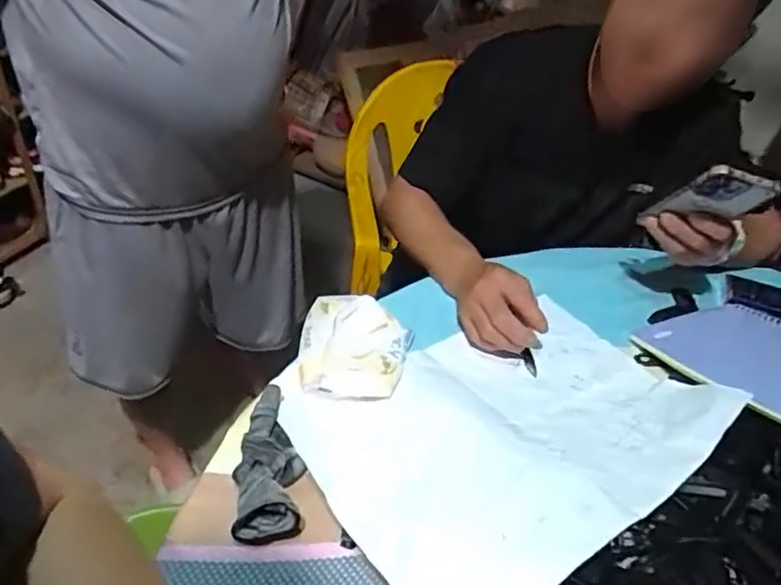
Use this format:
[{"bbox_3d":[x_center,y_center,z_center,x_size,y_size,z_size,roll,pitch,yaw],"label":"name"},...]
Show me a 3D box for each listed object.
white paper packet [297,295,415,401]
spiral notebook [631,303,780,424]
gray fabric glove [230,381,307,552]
[{"bbox_3d":[-0.039,0.056,0.670,0.119,0.031,0.137,6,40,2],"label":"white paper packet"},{"bbox_3d":[0.423,0.076,0.677,0.181,0.014,0.251,-13,22,-15],"label":"spiral notebook"},{"bbox_3d":[-0.109,0.149,0.557,0.060,0.044,0.154,1,40,-5],"label":"gray fabric glove"}]

